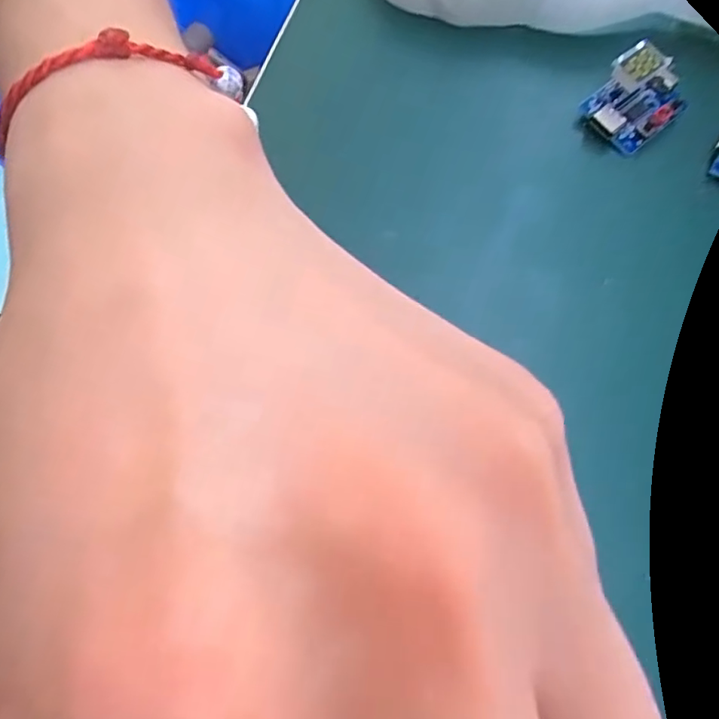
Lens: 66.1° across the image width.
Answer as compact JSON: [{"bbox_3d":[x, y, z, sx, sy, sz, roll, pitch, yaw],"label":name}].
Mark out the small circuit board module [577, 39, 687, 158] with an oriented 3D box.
[{"bbox_3d":[0.083,-0.079,0.164,0.029,0.015,0.022,-40,74,-14],"label":"small circuit board module"}]

